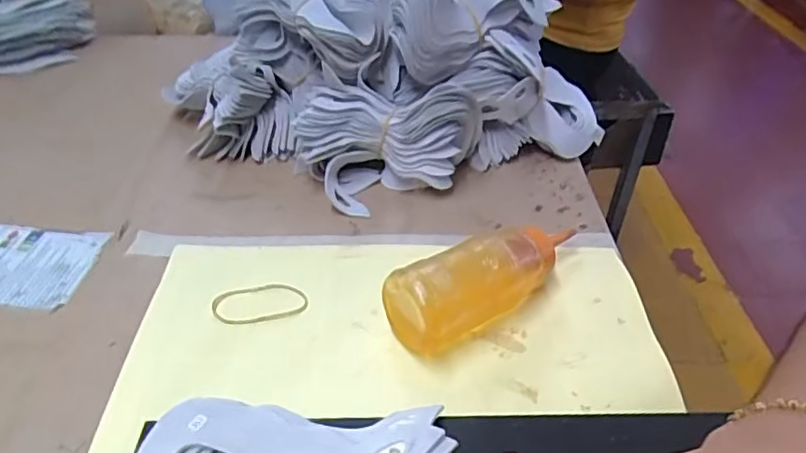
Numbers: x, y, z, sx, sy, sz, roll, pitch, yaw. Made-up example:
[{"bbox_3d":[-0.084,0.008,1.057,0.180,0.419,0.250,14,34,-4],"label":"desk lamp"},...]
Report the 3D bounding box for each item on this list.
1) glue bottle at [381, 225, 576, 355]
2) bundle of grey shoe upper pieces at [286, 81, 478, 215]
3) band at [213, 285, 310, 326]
[{"bbox_3d":[0.059,0.033,0.381,0.141,0.046,0.046,-20,45,-24],"label":"glue bottle"},{"bbox_3d":[-0.007,-0.070,0.477,0.136,0.076,0.084,-18,44,-22],"label":"bundle of grey shoe upper pieces"},{"bbox_3d":[-0.091,0.049,0.388,0.058,0.004,0.029,-7,45,-18],"label":"band"}]

